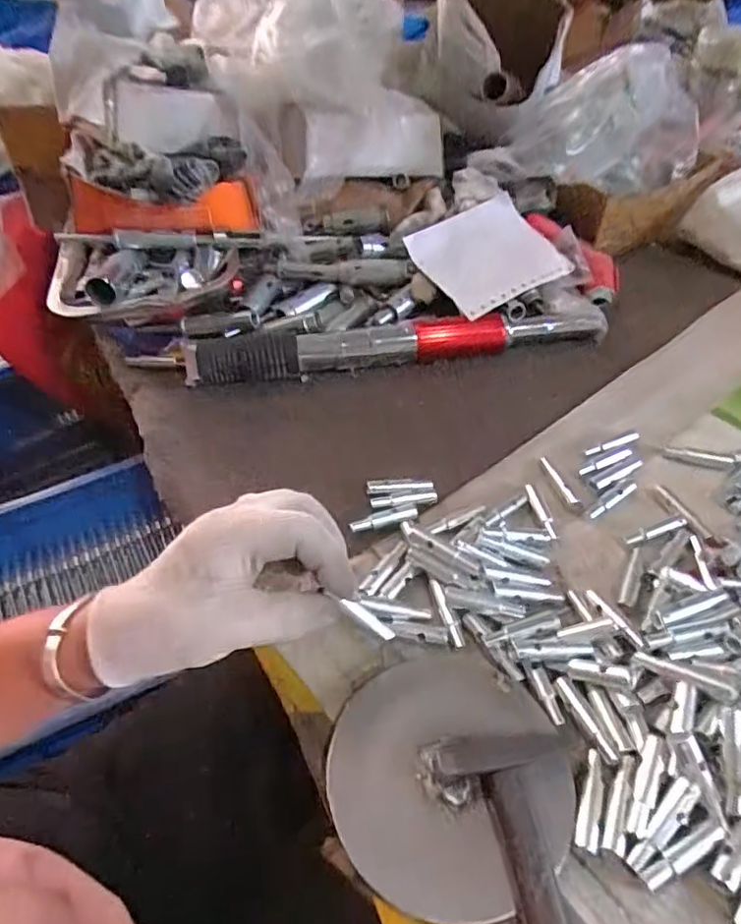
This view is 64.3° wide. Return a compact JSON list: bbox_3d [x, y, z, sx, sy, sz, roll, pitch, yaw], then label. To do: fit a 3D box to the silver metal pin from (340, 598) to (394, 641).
[{"bbox_3d":[0.000,0.088,0.328,0.004,0.038,0.007,-26,32,39],"label":"silver metal pin"}]

